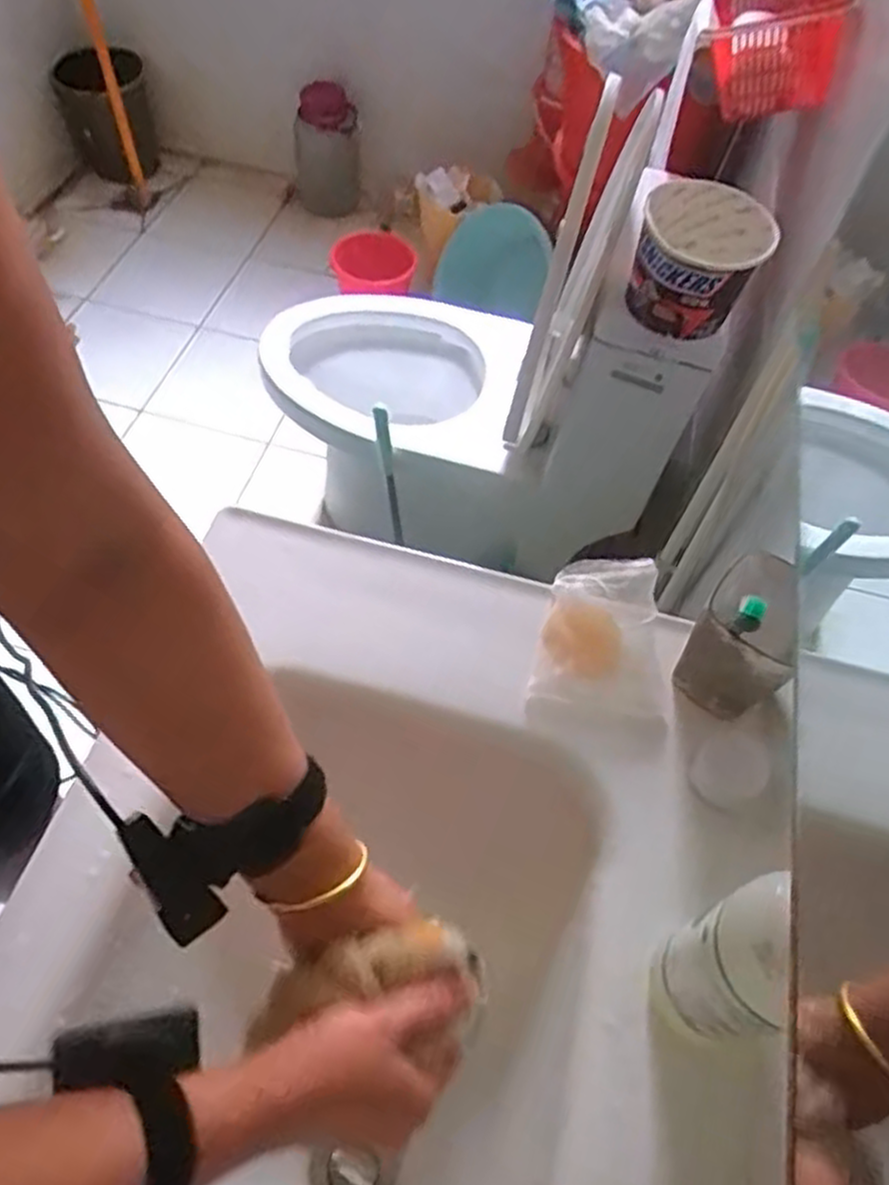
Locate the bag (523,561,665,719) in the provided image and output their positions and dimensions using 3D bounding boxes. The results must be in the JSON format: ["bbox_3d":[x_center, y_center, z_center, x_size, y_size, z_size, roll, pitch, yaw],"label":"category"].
[{"bbox_3d":[0.119,0.037,0.562,0.095,0.041,0.131,14,57,4],"label":"bag"}]

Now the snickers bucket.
[{"bbox_3d":[0.290,-0.380,0.881,0.144,0.122,0.150,17,57,7],"label":"snickers bucket"}]

